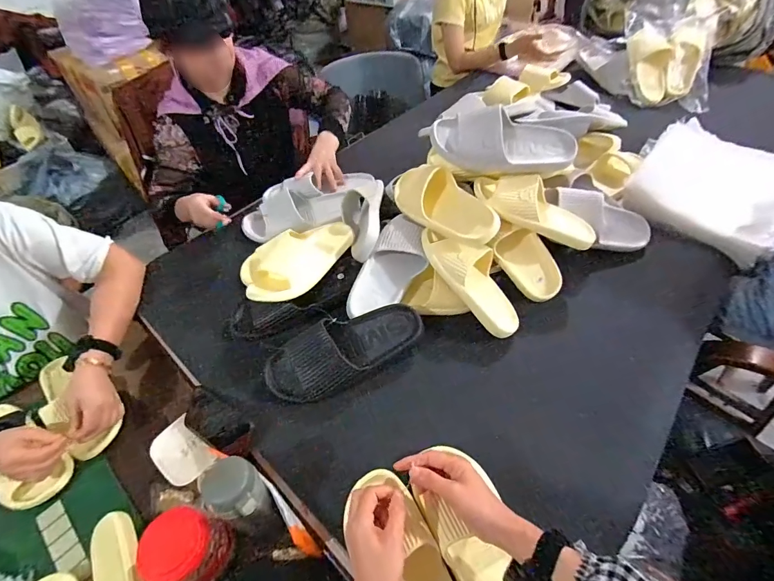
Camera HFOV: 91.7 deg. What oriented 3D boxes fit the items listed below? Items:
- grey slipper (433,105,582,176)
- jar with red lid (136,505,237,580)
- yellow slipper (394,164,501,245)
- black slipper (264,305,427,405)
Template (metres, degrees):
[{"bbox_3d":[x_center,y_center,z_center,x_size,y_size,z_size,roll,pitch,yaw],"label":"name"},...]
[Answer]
[{"bbox_3d":[0.216,-0.278,0.695,0.268,0.080,0.118,6,74,2],"label":"grey slipper"},{"bbox_3d":[-0.279,0.364,0.529,0.094,0.123,0.092,6,52,9],"label":"jar with red lid"},{"bbox_3d":[0.117,-0.165,0.746,0.255,0.082,0.110,39,98,32],"label":"yellow slipper"},{"bbox_3d":[-0.076,0.099,0.668,0.277,0.066,0.107,-26,54,-17],"label":"black slipper"}]

